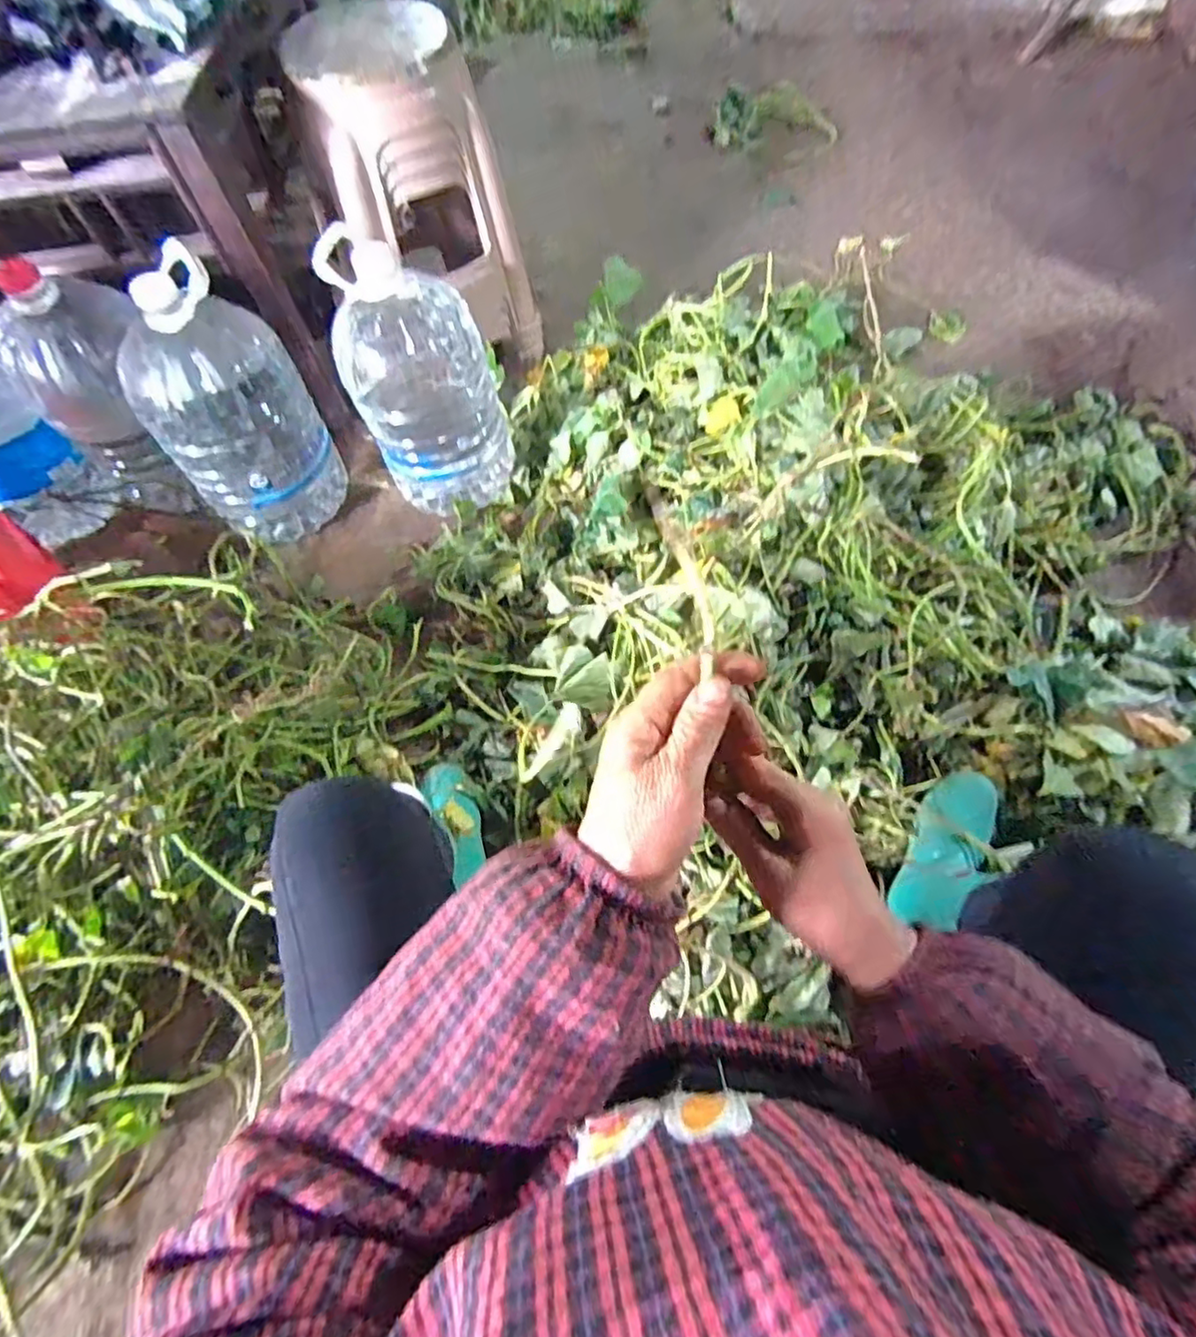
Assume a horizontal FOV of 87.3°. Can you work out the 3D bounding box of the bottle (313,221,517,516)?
[{"bbox_3d":[-0.295,-0.491,1.101,0.225,0.418,0.192,19,60,11],"label":"bottle"}]

